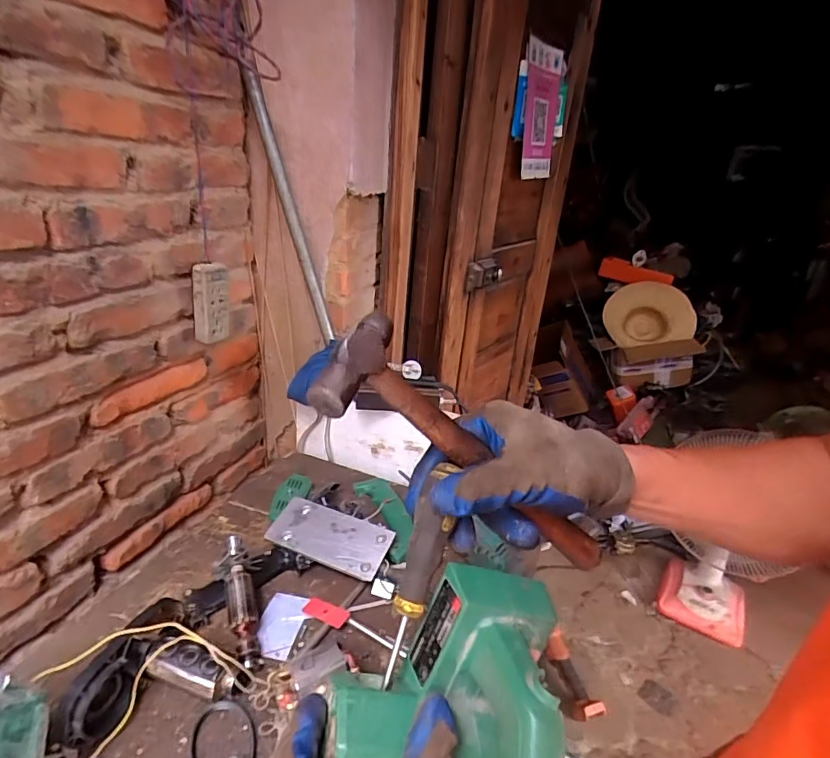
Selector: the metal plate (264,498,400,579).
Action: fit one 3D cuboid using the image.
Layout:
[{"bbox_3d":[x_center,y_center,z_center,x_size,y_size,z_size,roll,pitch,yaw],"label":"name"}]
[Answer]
[{"bbox_3d":[-0.119,0.215,0.658,0.172,0.009,0.073,14,44,19],"label":"metal plate"}]

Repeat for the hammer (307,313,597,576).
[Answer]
[{"bbox_3d":[0.039,0.045,0.325,0.232,0.032,0.077,34,55,-24],"label":"hammer"}]

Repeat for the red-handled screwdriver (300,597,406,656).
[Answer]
[{"bbox_3d":[-0.074,0.291,0.561,0.136,0.012,0.020,16,26,23],"label":"red-handled screwdriver"}]

